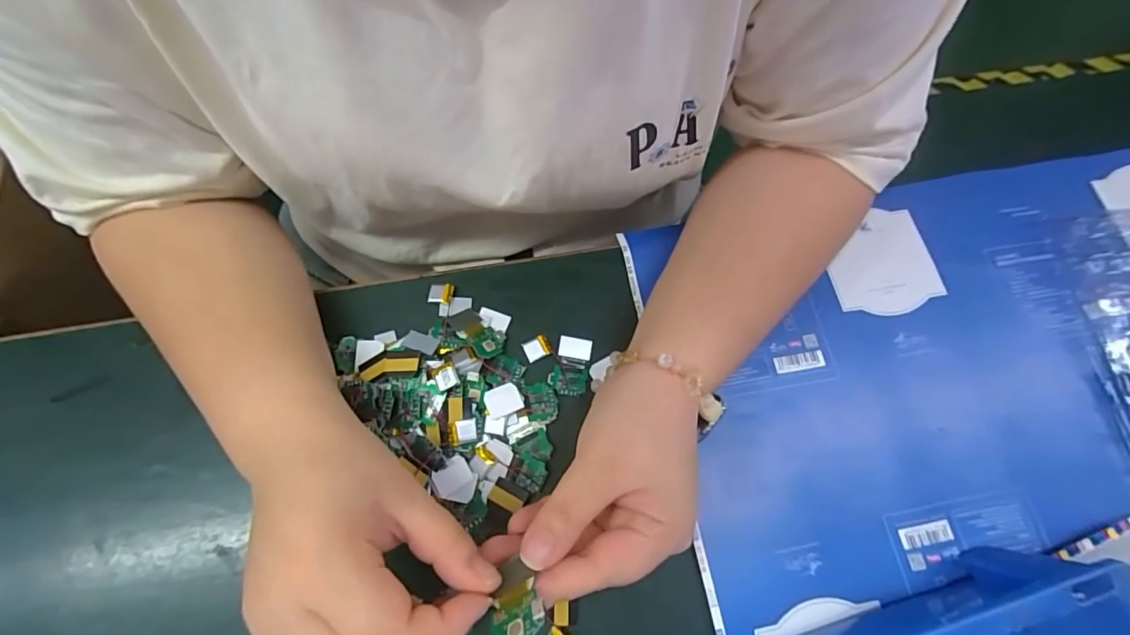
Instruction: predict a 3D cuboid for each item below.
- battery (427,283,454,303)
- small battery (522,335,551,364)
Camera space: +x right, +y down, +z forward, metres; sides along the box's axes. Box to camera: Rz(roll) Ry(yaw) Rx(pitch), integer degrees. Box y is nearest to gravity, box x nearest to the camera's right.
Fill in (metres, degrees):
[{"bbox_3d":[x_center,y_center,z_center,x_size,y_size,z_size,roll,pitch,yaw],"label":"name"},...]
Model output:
[{"bbox_3d":[-0.085,-0.016,0.343,0.017,0.006,0.014,7,73,1],"label":"battery"},{"bbox_3d":[-0.019,0.020,0.330,0.017,0.004,0.014,-25,75,-8],"label":"small battery"}]

